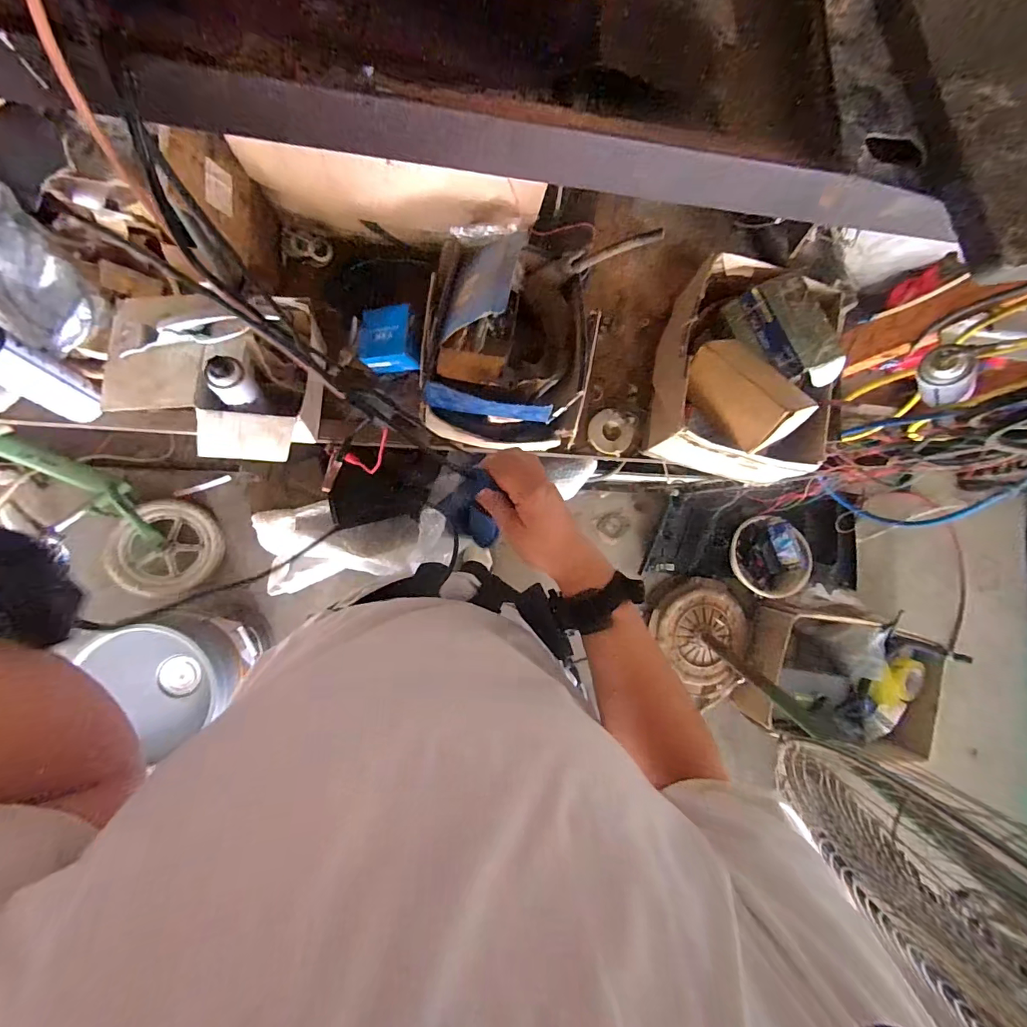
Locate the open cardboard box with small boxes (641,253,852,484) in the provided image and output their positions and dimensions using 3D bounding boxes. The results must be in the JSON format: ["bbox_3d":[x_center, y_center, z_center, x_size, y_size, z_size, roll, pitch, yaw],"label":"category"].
[{"bbox_3d":[0.392,-0.246,0.784,0.265,0.204,0.337,14,87,-8],"label":"open cardboard box with small boxes"}]

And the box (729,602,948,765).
[{"bbox_3d":[0.981,0.473,1.355,0.522,0.191,0.321,13,87,-8],"label":"box"}]

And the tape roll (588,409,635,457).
[{"bbox_3d":[0.182,-0.155,0.857,0.081,0.009,0.080,-1,86,10],"label":"tape roll"}]

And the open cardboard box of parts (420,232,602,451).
[{"bbox_3d":[-0.007,-0.270,0.712,0.257,0.158,0.299,5,88,-9],"label":"open cardboard box of parts"}]

